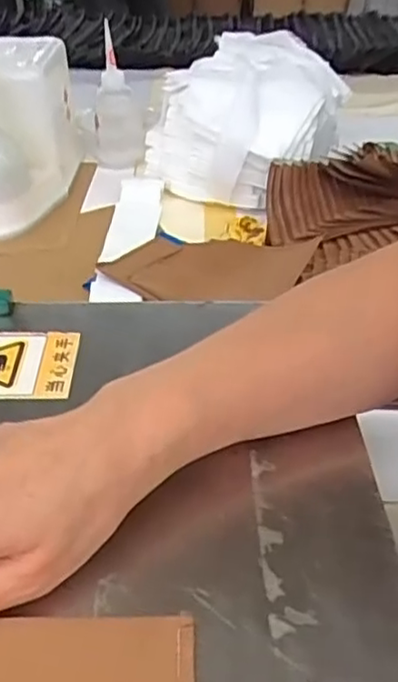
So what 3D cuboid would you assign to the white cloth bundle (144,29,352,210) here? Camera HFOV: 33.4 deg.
[{"bbox_3d":[0.052,-0.285,0.842,0.223,0.141,0.209,16,41,18],"label":"white cloth bundle"}]

